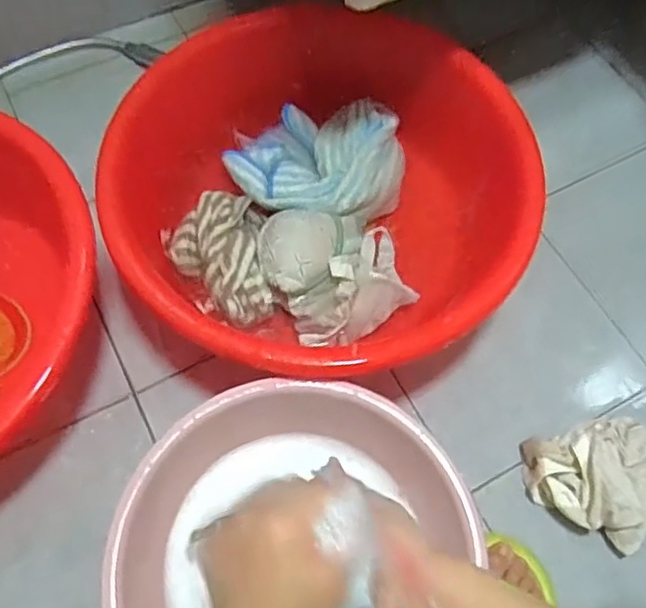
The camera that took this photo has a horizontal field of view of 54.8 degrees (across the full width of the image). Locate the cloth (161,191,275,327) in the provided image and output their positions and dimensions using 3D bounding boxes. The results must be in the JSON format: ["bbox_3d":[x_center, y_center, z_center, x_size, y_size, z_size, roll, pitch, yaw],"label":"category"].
[{"bbox_3d":[-0.128,-0.061,0.790,0.130,0.048,0.188,-13,65,-10],"label":"cloth"}]

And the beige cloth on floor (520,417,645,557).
[{"bbox_3d":[0.332,0.204,0.722,0.165,0.053,0.141,-13,65,-10],"label":"beige cloth on floor"}]

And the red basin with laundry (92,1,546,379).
[{"bbox_3d":[-0.012,-0.155,0.789,0.486,0.143,0.480,2,63,-3],"label":"red basin with laundry"}]

